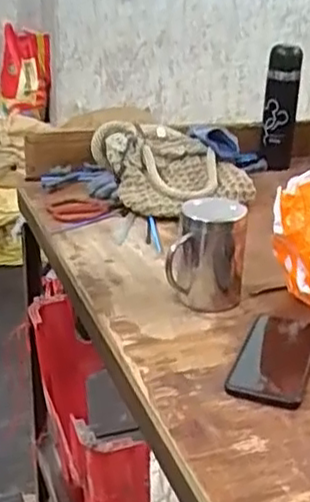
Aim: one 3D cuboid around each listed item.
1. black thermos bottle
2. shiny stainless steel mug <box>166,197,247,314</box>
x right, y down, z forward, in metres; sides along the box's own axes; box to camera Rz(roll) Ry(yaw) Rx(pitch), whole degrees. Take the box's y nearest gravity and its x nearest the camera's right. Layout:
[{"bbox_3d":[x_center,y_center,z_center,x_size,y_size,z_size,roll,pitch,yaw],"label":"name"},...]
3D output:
[{"bbox_3d":[0.242,-0.273,1.336,0.062,0.230,0.059,5,24,5],"label":"black thermos bottle"},{"bbox_3d":[0.065,-0.003,0.843,0.087,0.125,0.097,6,24,10],"label":"shiny stainless steel mug"}]

